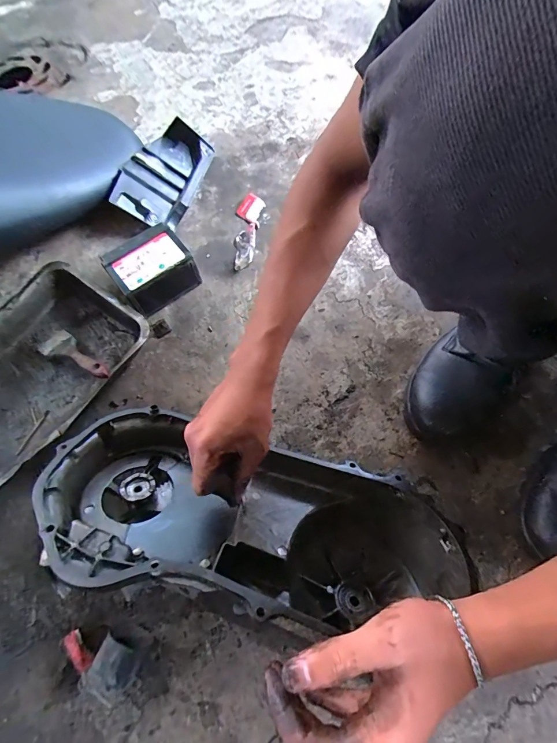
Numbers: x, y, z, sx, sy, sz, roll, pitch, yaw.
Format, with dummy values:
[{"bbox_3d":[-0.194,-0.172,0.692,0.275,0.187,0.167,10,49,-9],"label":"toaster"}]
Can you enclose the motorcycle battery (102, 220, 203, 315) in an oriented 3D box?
[{"bbox_3d":[-0.190,-0.152,0.540,0.109,0.076,0.091,-37,70,-12],"label":"motorcycle battery"}]

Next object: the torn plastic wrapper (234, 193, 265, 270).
[{"bbox_3d":[-0.055,-0.237,0.601,0.041,0.017,0.151,8,68,6],"label":"torn plastic wrapper"}]

